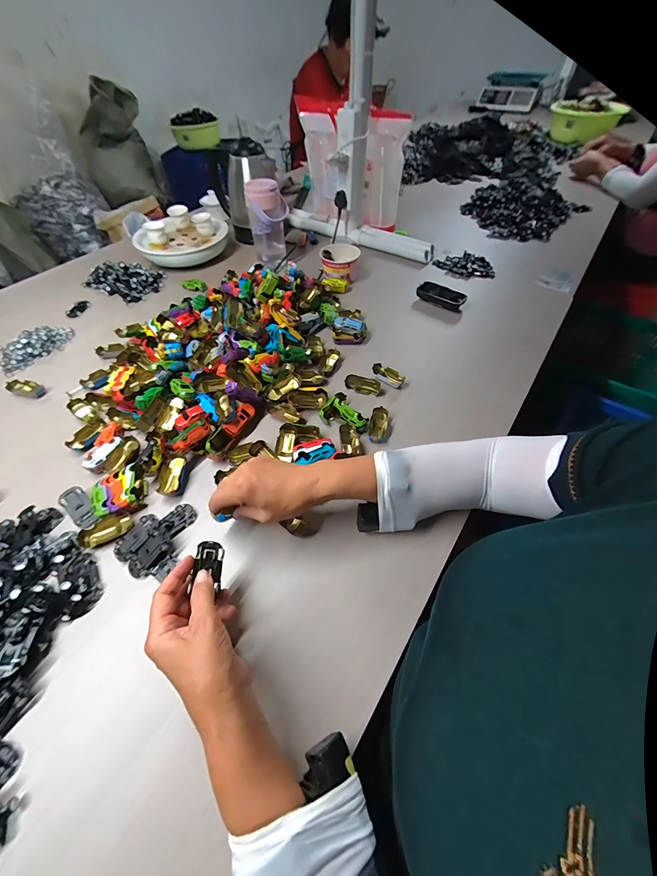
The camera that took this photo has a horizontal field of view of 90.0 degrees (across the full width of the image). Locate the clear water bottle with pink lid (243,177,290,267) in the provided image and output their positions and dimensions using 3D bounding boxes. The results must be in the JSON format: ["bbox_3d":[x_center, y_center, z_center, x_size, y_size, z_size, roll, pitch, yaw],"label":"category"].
[{"bbox_3d":[-0.146,-0.532,0.825,0.095,0.177,0.075,-7,53,-3],"label":"clear water bottle with pink lid"}]

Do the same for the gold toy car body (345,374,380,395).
[{"bbox_3d":[0.061,-0.096,0.596,0.062,0.024,0.024,10,54,10],"label":"gold toy car body"}]

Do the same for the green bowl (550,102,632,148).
[{"bbox_3d":[0.617,-0.768,0.804,0.152,0.090,0.135,35,61,25],"label":"green bowl"}]

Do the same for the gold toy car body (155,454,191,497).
[{"bbox_3d":[-0.229,0.054,0.488,0.033,0.015,0.063,1,53,3],"label":"gold toy car body"}]

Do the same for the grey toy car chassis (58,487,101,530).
[{"bbox_3d":[-0.346,0.097,0.458,0.070,0.014,0.031,32,60,24],"label":"grey toy car chassis"}]

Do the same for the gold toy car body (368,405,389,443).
[{"bbox_3d":[0.081,-0.021,0.537,0.028,0.020,0.065,8,53,8],"label":"gold toy car body"}]

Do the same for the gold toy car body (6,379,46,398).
[{"bbox_3d":[-0.561,-0.092,0.608,0.063,0.016,0.032,10,54,10],"label":"gold toy car body"}]

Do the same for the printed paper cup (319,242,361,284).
[{"bbox_3d":[0.027,-0.429,0.808,0.097,0.059,0.080,5,53,6],"label":"printed paper cup"}]

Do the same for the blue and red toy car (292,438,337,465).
[{"bbox_3d":[-0.021,0.025,0.502,0.061,0.026,0.041,-7,53,-3],"label":"blue and red toy car"}]

